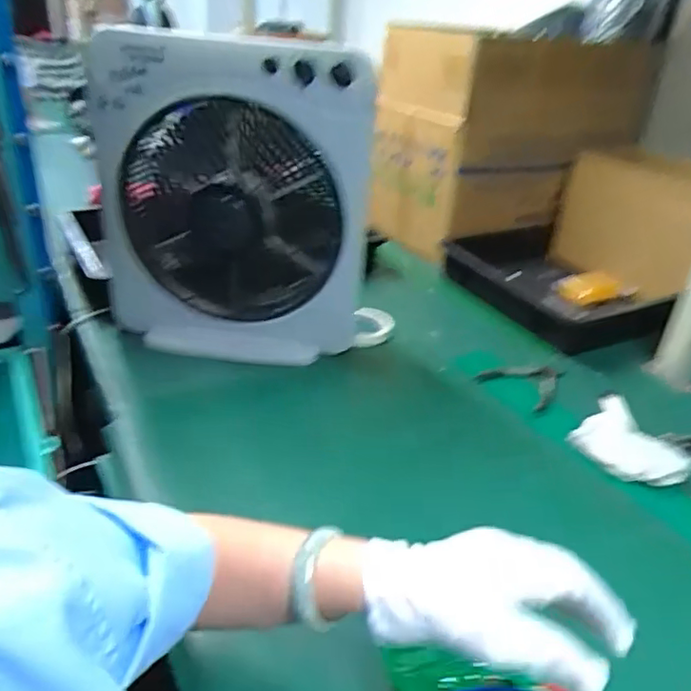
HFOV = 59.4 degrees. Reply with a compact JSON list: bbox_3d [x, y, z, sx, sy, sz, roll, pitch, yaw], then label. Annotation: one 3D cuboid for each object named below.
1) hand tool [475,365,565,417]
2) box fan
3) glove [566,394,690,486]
[{"bbox_3d":[0.267,0.051,0.903,0.104,0.010,0.123,25,35,31],"label":"hand tool"},{"bbox_3d":[-0.155,-0.194,0.858,0.374,0.422,0.147,6,29,2],"label":"box fan"},{"bbox_3d":[0.379,0.122,0.785,0.135,0.031,0.154,27,36,33],"label":"glove"}]

